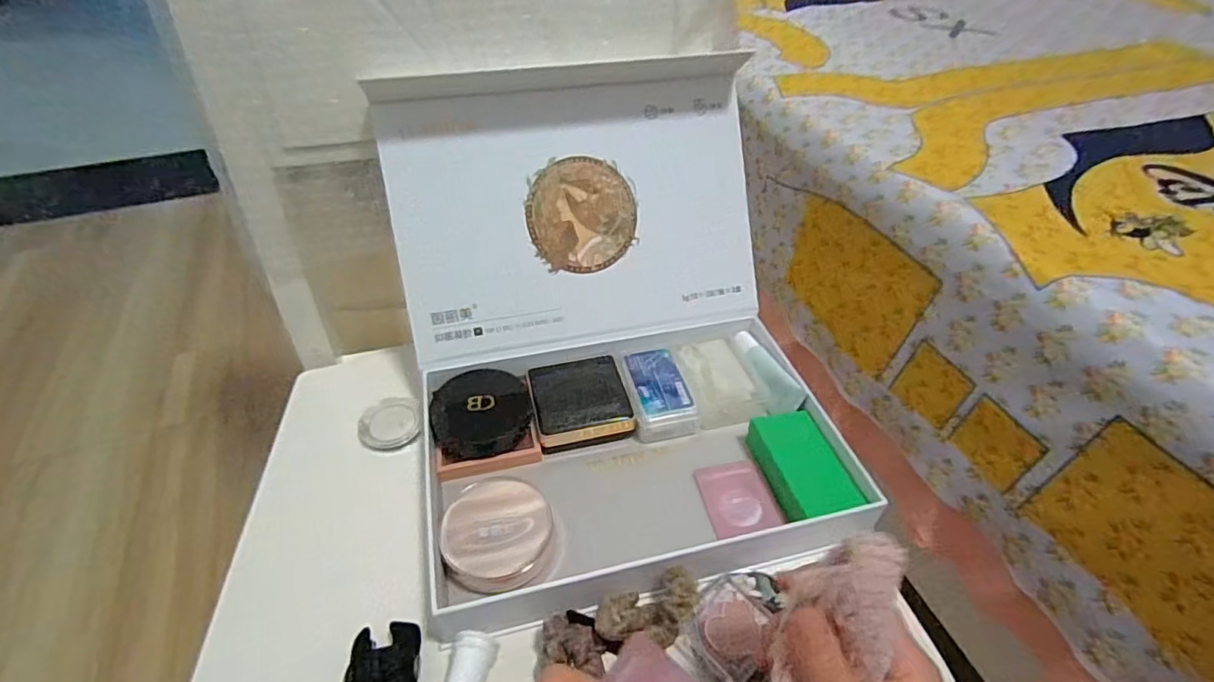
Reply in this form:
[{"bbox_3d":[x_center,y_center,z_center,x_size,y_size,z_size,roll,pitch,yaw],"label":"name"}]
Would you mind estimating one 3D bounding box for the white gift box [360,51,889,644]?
[{"bbox_3d":[0.004,-0.025,0.412,0.280,0.209,0.311,-13,47,-14],"label":"white gift box"}]

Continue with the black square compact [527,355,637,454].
[{"bbox_3d":[-0.022,0.048,0.466,0.073,0.018,0.076,-11,46,-11],"label":"black square compact"}]

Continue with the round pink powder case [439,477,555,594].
[{"bbox_3d":[-0.070,0.123,0.376,0.068,0.026,0.070,1,45,-1],"label":"round pink powder case"}]

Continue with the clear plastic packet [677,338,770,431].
[{"bbox_3d":[0.090,0.034,0.483,0.058,0.026,0.074,-15,47,-16],"label":"clear plastic packet"}]

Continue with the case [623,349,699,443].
[{"bbox_3d":[0.041,0.041,0.466,0.045,0.023,0.075,-9,46,-10],"label":"case"}]

